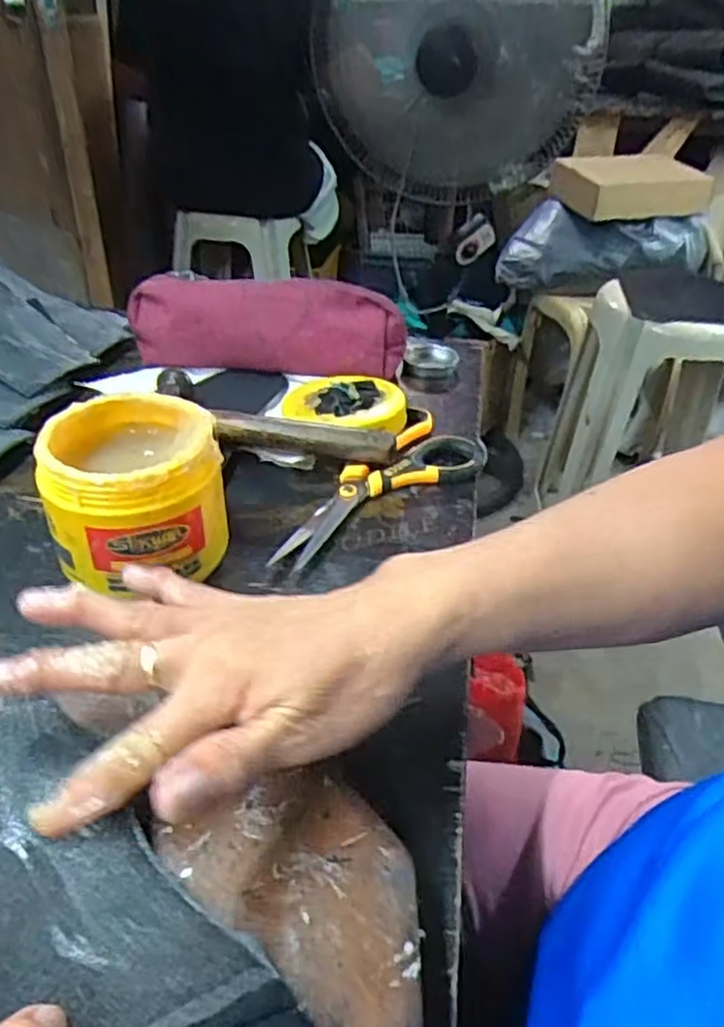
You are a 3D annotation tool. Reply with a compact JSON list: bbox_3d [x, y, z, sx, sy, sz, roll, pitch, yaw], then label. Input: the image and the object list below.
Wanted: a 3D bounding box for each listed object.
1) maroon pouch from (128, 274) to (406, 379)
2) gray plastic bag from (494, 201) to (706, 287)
[{"bbox_3d":[-0.081,-0.150,0.630,0.225,0.086,0.051,6,37,5],"label":"maroon pouch"},{"bbox_3d":[0.522,-0.571,1.619,0.432,0.146,0.142,8,38,8],"label":"gray plastic bag"}]

